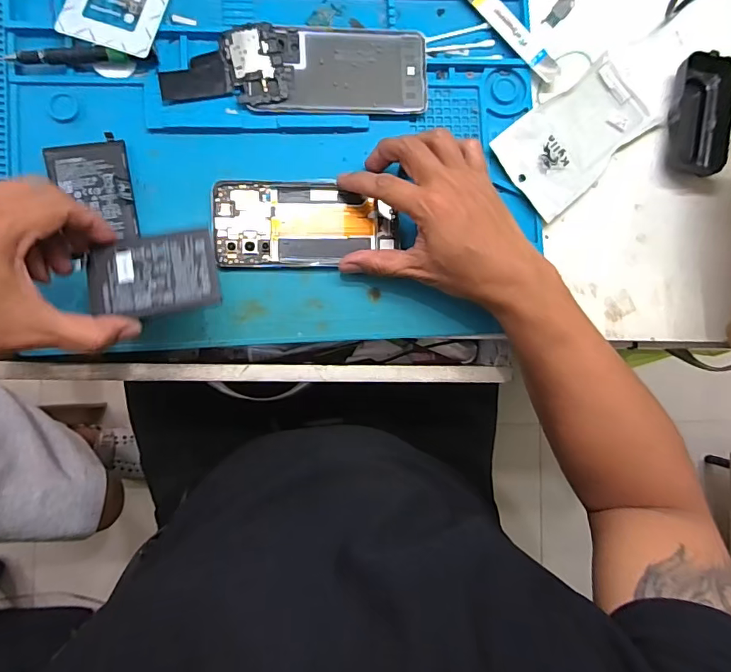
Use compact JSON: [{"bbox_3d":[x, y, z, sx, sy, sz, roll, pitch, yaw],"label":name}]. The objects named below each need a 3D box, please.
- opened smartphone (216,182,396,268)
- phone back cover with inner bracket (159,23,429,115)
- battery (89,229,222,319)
[{"bbox_3d":[-0.051,-0.096,0.400,0.155,0.015,0.072,-1,88,-7],"label":"opened smartphone"},{"bbox_3d":[-0.057,-0.229,0.396,0.221,0.012,0.071,-2,88,-6],"label":"phone back cover with inner bracket"},{"bbox_3d":[-0.155,-0.045,0.336,0.087,0.005,0.059,-9,81,-10],"label":"battery"}]

